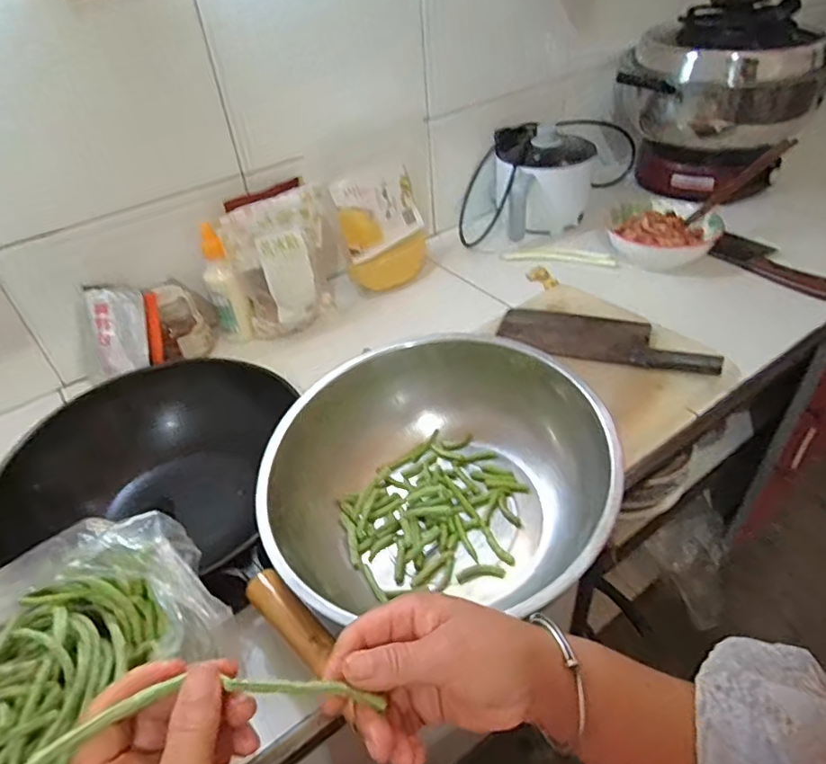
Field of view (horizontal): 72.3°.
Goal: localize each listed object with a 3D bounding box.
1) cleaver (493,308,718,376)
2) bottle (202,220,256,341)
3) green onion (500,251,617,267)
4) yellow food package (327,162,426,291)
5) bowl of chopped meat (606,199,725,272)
[{"bbox_3d":[0.251,-0.060,0.746,0.271,0.030,0.092,12,45,19],"label":"cleaver"},{"bbox_3d":[-0.265,-0.132,0.802,0.045,0.167,0.062,-19,43,-14],"label":"bottle"},{"bbox_3d":[0.247,-0.212,0.964,0.189,0.019,0.030,12,45,19],"label":"green onion"},{"bbox_3d":[-0.045,-0.241,0.888,0.066,0.168,0.168,29,52,33],"label":"yellow food package"},{"bbox_3d":[0.408,-0.250,0.930,0.176,0.055,0.149,14,45,21],"label":"bowl of chopped meat"}]

